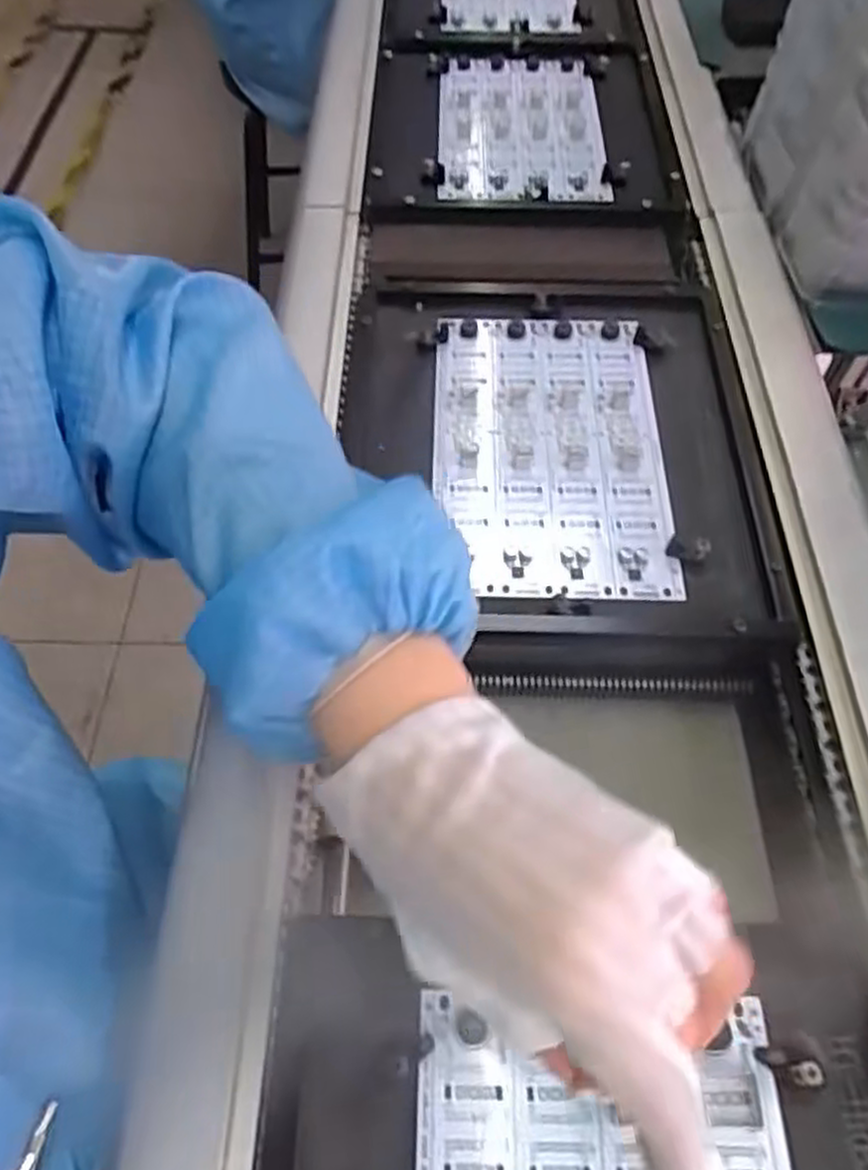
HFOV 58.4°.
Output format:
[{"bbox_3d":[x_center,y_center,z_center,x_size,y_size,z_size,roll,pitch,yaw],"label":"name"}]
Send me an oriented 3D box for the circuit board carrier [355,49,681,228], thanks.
[{"bbox_3d":[0.069,-0.374,0.649,0.248,0.038,0.266,2,57,4],"label":"circuit board carrier"}]

